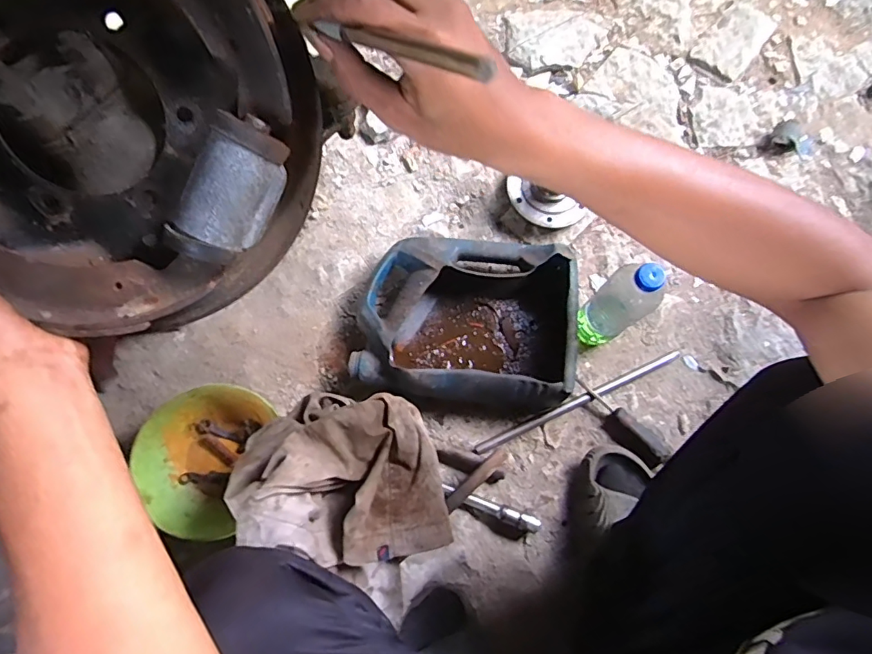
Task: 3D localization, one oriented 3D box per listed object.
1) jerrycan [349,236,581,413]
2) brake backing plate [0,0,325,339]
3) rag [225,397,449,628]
[{"bbox_3d":[0.046,-0.012,0.728,0.300,0.100,0.241,7,74,4],"label":"jerrycan"},{"bbox_3d":[-0.197,-0.124,0.281,0.251,0.056,0.237,-5,114,-13],"label":"brake backing plate"},{"bbox_3d":[-0.080,0.171,0.542,0.217,0.149,0.201,30,75,9],"label":"rag"}]

